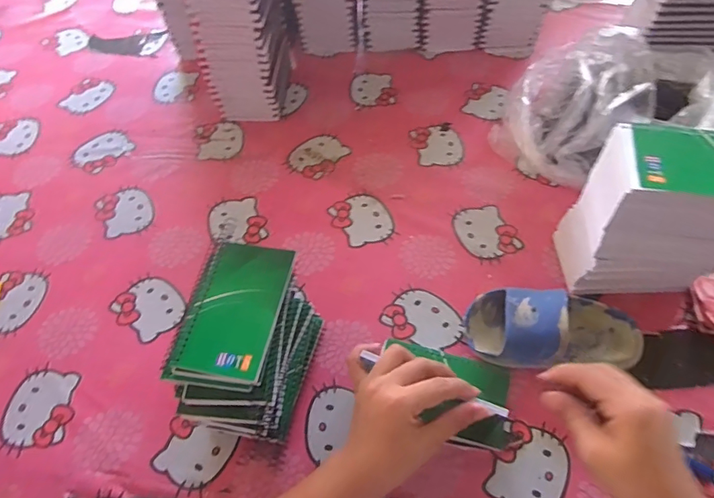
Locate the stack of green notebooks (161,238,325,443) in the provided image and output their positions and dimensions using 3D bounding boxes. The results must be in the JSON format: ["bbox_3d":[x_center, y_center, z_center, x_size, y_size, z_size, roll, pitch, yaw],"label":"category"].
[{"bbox_3d":[-0.106,0.093,0.462,0.108,0.110,0.160,10,59,10],"label":"stack of green notebooks"}]

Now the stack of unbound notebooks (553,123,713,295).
[{"bbox_3d":[0.308,-0.031,0.484,0.140,0.173,0.092,0,58,3],"label":"stack of unbound notebooks"}]

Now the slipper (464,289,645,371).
[{"bbox_3d":[0.204,0.081,0.483,0.171,0.061,0.082,2,58,5],"label":"slipper"}]

